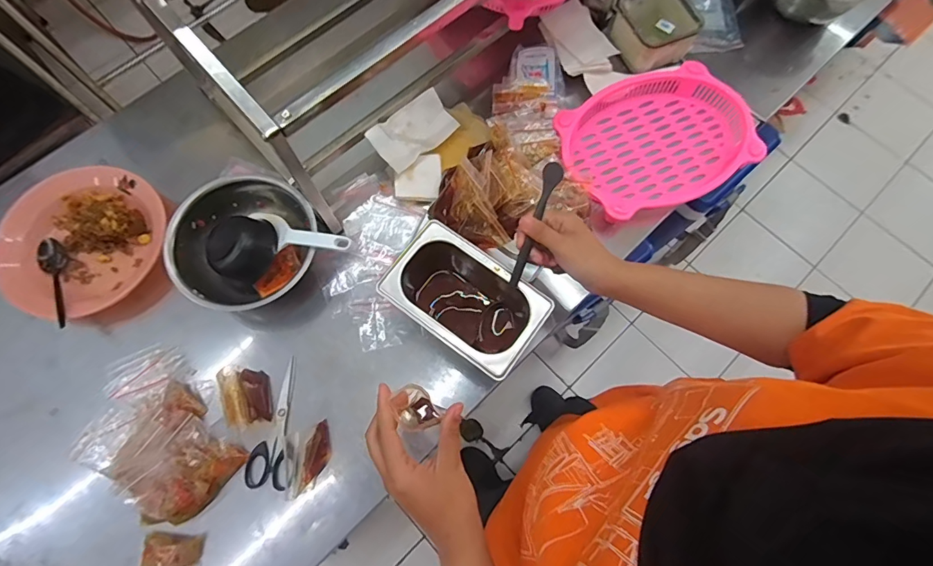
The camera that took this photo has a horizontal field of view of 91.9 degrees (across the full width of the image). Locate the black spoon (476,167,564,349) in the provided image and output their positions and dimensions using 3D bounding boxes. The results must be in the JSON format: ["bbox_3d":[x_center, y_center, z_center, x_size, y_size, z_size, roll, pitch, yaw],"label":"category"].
[{"bbox_3d":[0.064,-0.029,0.505,0.037,0.030,0.214,22,93,6],"label":"black spoon"}]

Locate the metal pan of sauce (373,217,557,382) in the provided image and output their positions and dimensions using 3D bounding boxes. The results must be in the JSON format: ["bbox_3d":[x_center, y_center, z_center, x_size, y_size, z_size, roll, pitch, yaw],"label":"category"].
[{"bbox_3d":[-0.004,0.026,0.550,0.176,0.092,0.108,35,75,10],"label":"metal pan of sauce"}]

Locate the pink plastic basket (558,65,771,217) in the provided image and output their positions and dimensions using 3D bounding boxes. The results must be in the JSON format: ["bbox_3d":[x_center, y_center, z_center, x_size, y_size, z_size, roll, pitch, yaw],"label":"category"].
[{"bbox_3d":[0.272,-0.207,0.660,0.285,0.048,0.194,-27,74,-9],"label":"pink plastic basket"}]

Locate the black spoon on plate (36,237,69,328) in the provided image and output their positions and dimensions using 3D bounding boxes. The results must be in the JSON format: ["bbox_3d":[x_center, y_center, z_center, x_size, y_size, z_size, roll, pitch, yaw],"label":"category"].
[{"bbox_3d":[-0.534,-0.005,0.588,0.028,0.017,0.149,-31,63,-10],"label":"black spoon on plate"}]

